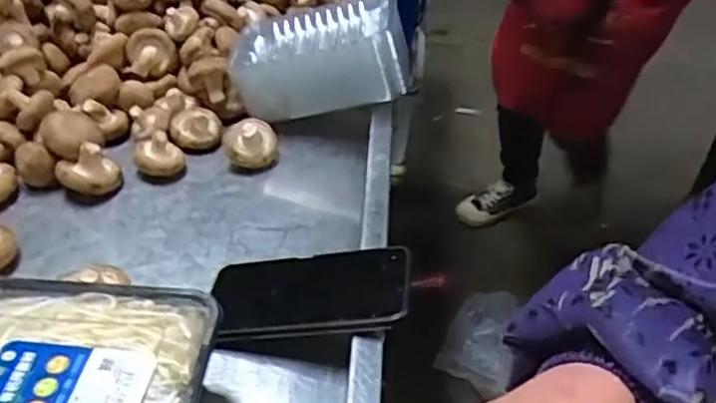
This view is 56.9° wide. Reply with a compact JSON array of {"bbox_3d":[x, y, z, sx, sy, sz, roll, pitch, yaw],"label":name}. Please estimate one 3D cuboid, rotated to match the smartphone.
[{"bbox_3d":[-0.042,0.072,0.518,0.163,0.010,0.084,-6,38,14],"label":"smartphone"}]

